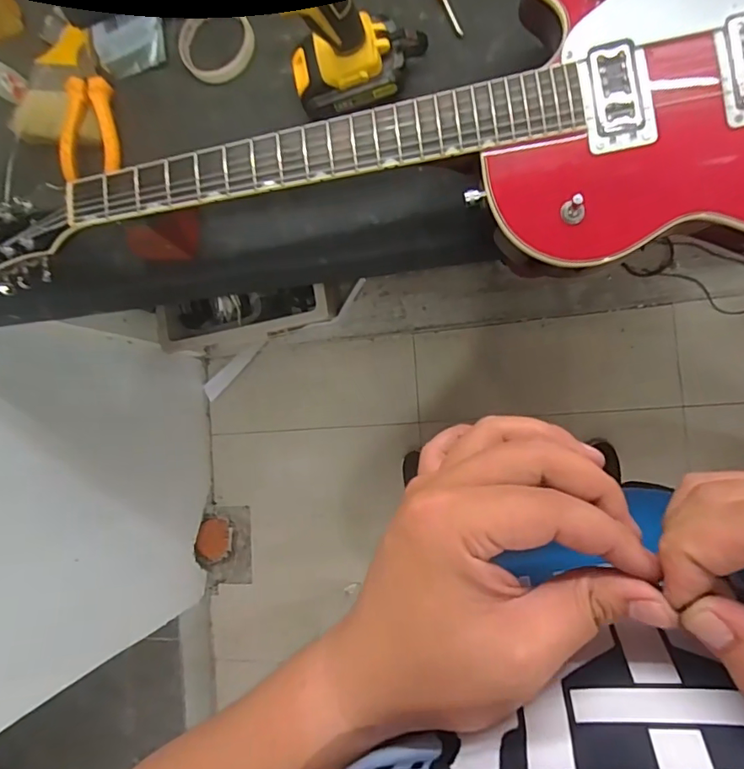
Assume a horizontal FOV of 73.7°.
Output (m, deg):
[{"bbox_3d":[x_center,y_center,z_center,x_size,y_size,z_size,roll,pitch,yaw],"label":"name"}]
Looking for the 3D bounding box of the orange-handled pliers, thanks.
[{"bbox_3d":[-0.329,-0.322,0.566,0.061,0.028,0.169,-5,87,9],"label":"orange-handled pliers"}]

